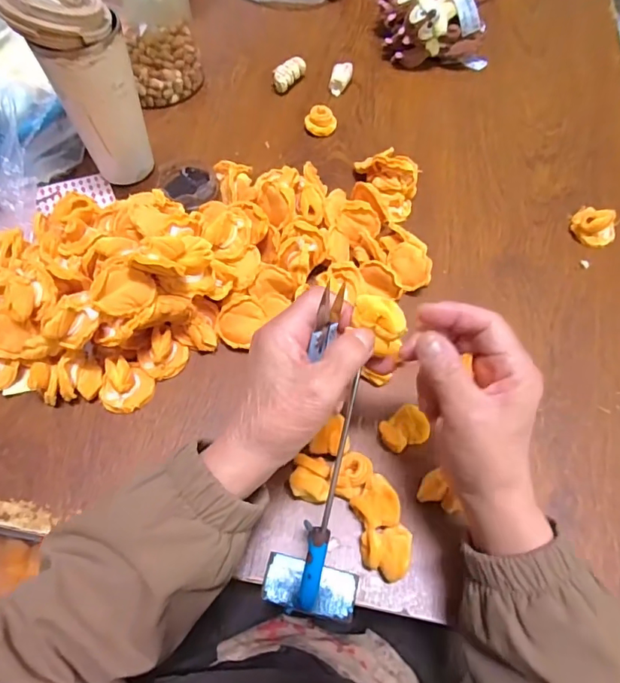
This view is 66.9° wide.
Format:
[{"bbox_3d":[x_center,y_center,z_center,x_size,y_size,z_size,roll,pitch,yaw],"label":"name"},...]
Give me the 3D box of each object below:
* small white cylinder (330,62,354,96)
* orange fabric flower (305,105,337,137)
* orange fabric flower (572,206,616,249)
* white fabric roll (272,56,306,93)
[{"bbox_3d":[0.042,-0.358,0.637,0.026,0.027,0.041,13,62,5],"label":"small white cylinder"},{"bbox_3d":[0.014,-0.282,0.600,0.040,0.024,0.034,-1,61,-2],"label":"orange fabric flower"},{"bbox_3d":[0.314,-0.129,0.516,0.046,0.025,0.039,40,67,18],"label":"orange fabric flower"},{"bbox_3d":[-0.029,-0.365,0.642,0.026,0.024,0.058,28,64,13],"label":"white fabric roll"}]

